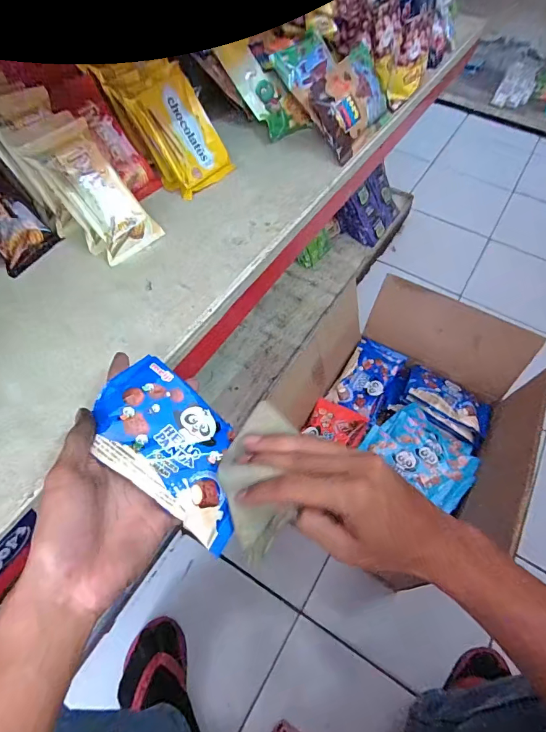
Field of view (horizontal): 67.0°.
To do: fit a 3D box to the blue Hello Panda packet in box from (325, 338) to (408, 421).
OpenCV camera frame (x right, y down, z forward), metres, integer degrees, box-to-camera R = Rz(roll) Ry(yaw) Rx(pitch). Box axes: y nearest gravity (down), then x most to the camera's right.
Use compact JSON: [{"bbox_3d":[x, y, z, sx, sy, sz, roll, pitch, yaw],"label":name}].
[{"bbox_3d":[0.173,0.017,0.754,0.087,0.022,0.158,28,59,15],"label":"blue Hello Panda packet in box"}]

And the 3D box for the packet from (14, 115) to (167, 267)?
[{"bbox_3d":[-0.195,-0.191,0.462,0.021,0.140,0.068,-2,41,50],"label":"packet"}]

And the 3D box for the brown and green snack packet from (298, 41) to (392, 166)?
[{"bbox_3d":[0.115,-0.396,0.618,0.170,0.055,0.122,-49,114,-26],"label":"brown and green snack packet"}]

